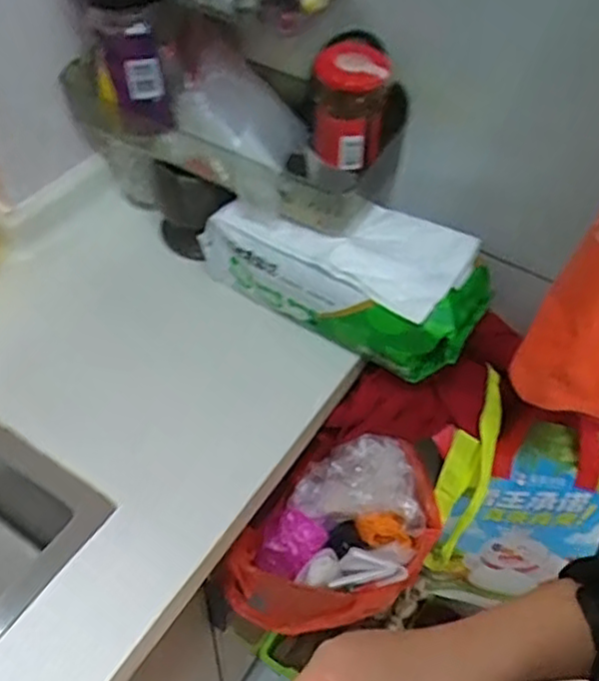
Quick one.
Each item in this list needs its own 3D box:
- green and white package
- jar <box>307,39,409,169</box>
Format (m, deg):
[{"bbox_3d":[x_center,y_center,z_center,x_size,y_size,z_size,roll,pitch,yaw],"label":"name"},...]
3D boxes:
[{"bbox_3d":[0.044,-0.076,0.705,0.288,0.109,0.103,29,54,20],"label":"green and white package"},{"bbox_3d":[0.054,-0.222,0.645,0.071,0.094,0.070,30,54,21],"label":"jar"}]

